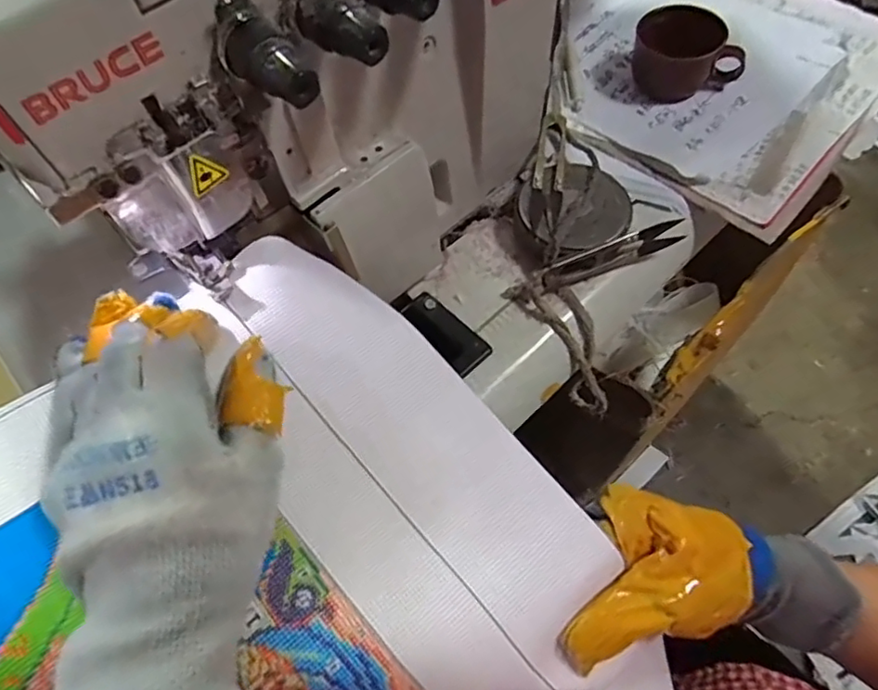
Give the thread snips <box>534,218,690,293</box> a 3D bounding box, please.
[{"bbox_3d":[0.112,-0.057,0.391,0.101,0.026,0.013,-20,62,-7],"label":"thread snips"}]

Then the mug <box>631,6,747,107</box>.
[{"bbox_3d":[0.188,-0.224,0.453,0.078,0.041,0.051,39,70,21],"label":"mug"}]

